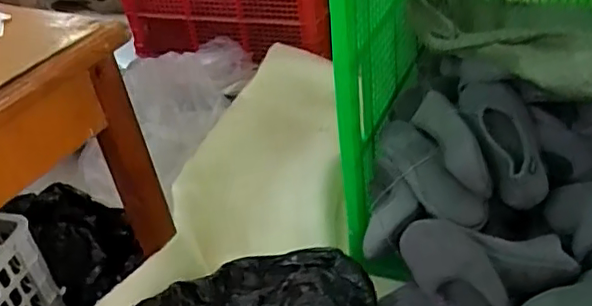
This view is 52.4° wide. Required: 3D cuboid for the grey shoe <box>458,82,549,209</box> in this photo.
[{"bbox_3d":[0.311,-0.026,0.909,0.087,0.060,0.237,-8,49,0],"label":"grey shoe"}]

